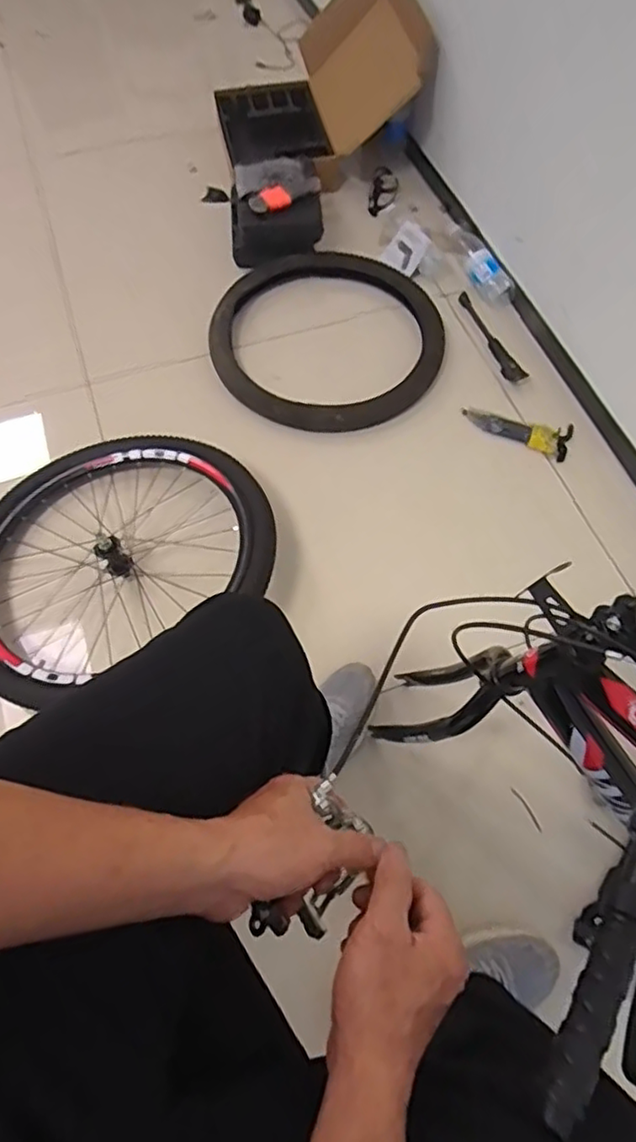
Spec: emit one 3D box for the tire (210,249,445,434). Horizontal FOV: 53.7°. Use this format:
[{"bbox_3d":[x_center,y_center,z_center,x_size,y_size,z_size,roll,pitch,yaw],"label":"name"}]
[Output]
[{"bbox_3d":[0.034,-0.483,1.325,0.478,0.066,0.451,1,74,-2],"label":"tire"}]

